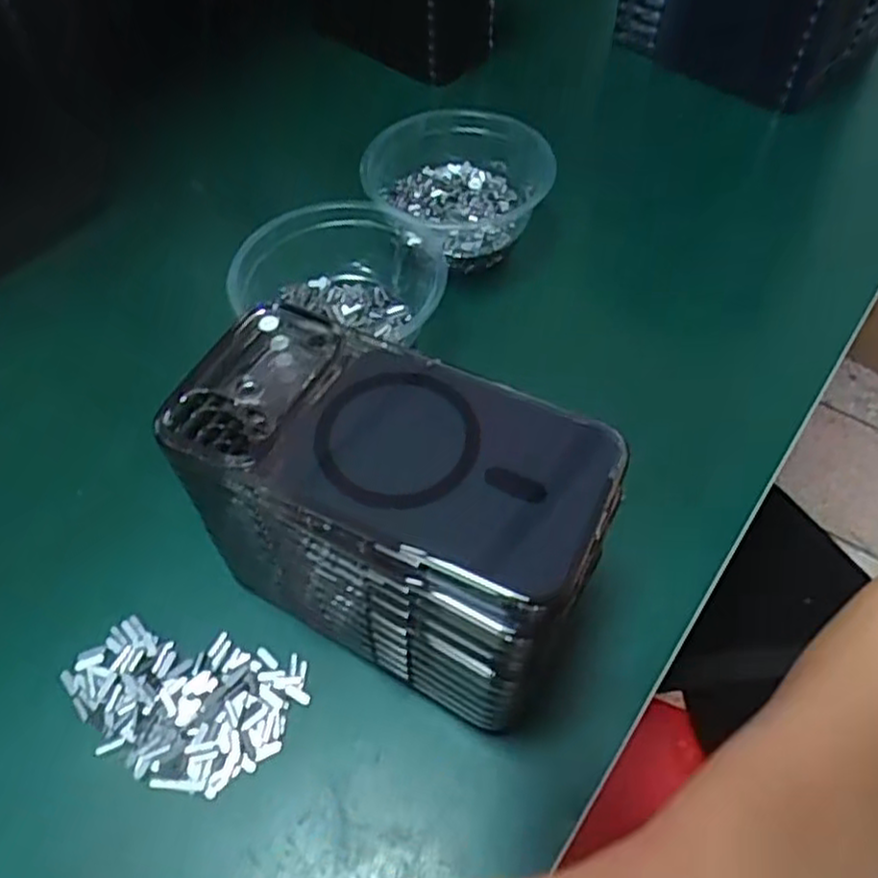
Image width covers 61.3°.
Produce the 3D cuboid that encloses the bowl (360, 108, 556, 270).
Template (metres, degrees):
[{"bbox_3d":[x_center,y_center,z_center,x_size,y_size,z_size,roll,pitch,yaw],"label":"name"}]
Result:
[{"bbox_3d":[0.012,-0.158,0.451,0.105,0.045,0.096,0,55,1],"label":"bowl"}]

